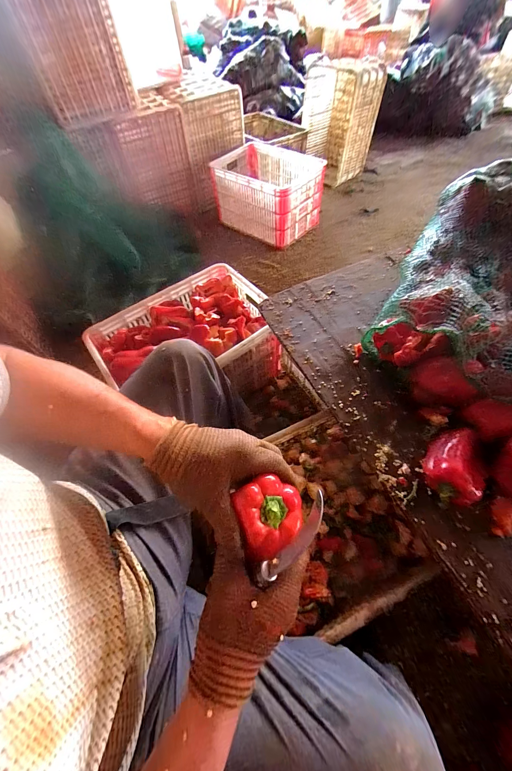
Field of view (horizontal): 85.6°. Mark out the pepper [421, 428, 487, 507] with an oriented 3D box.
[{"bbox_3d":[0.338,0.136,0.468,0.085,0.064,0.125,33,65,21],"label":"pepper"}]

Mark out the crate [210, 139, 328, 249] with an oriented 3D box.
[{"bbox_3d":[0.050,-0.986,1.446,0.499,0.290,0.365,34,65,21],"label":"crate"}]

